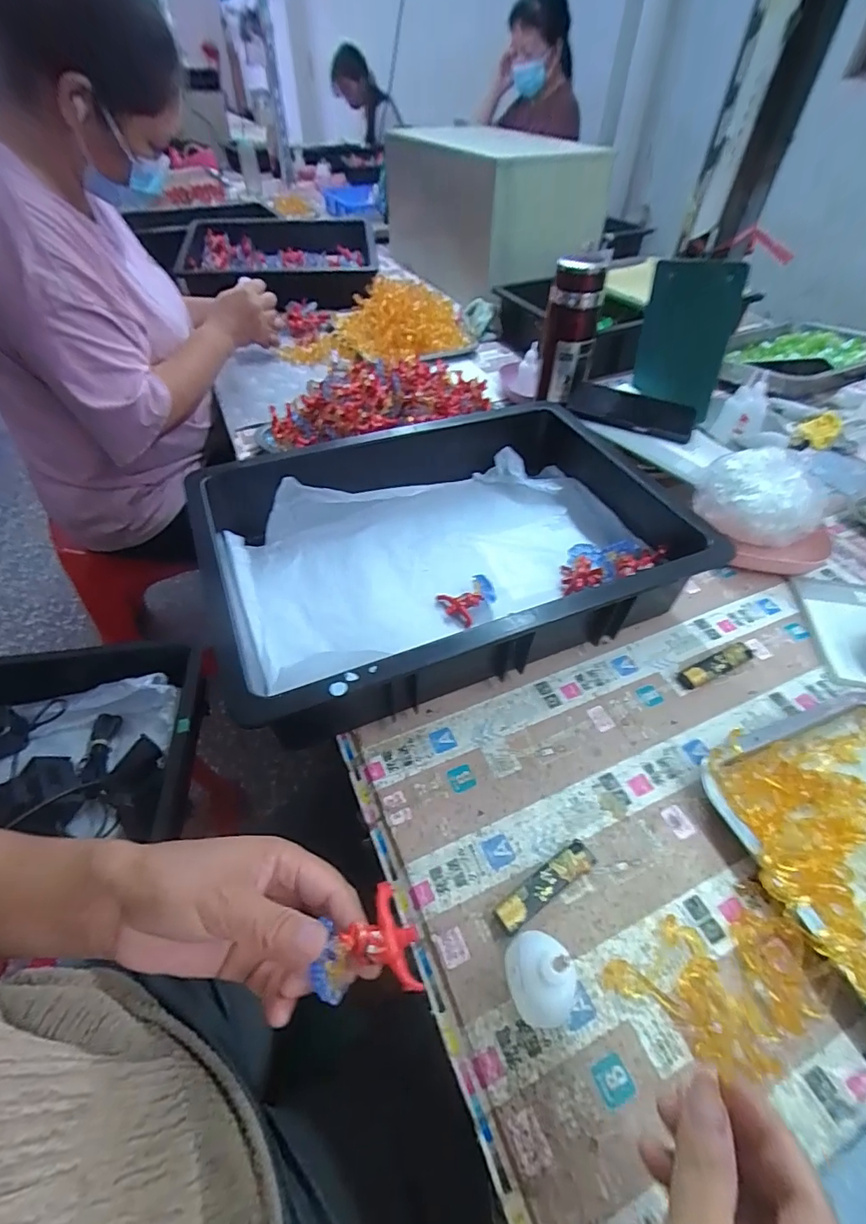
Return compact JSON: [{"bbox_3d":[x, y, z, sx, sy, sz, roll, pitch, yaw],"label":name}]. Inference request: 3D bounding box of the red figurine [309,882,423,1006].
[{"bbox_3d":[-0.035,0.170,0.255,0.052,0.021,0.045,-6,49,-4],"label":"red figurine"}]

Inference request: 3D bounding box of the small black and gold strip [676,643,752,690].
[{"bbox_3d":[0.265,0.051,0.466,0.078,0.014,0.019,-21,52,-17],"label":"small black and gold strip"}]

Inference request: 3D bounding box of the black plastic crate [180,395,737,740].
[{"bbox_3d":[0.016,-0.068,0.512,0.421,0.098,0.318,-19,52,-15],"label":"black plastic crate"}]

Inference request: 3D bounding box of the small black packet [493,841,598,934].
[{"bbox_3d":[0.078,0.187,0.341,0.082,0.014,0.019,-28,54,-21],"label":"small black packet"}]

